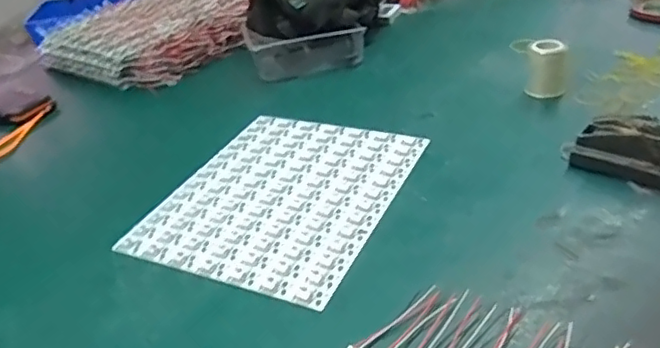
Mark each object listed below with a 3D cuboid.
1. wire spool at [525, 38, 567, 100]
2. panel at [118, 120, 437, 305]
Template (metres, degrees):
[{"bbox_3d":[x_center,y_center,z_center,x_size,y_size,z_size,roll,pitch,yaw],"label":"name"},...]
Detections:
[{"bbox_3d":[0.279,-0.134,0.749,0.050,0.068,0.044,7,36,20],"label":"wire spool"},{"bbox_3d":[-0.051,0.018,0.646,0.238,0.005,0.280,11,38,26],"label":"panel"}]

